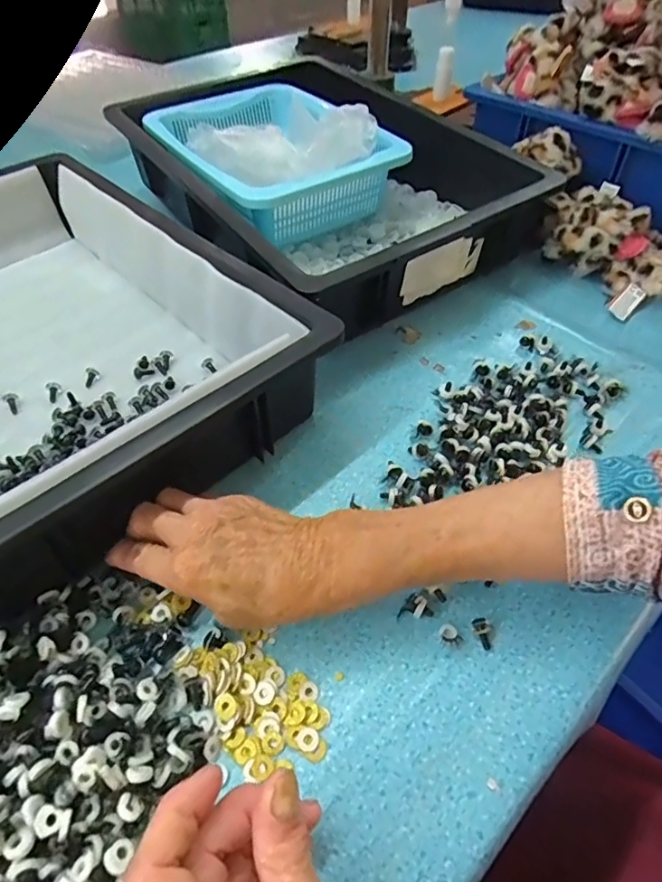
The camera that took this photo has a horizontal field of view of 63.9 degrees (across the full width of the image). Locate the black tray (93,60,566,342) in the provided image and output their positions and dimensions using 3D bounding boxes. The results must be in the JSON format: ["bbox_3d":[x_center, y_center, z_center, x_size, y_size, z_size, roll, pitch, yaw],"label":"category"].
[{"bbox_3d":[-0.004,-0.282,0.596,0.316,0.142,0.403,-28,54,-22],"label":"black tray"}]

